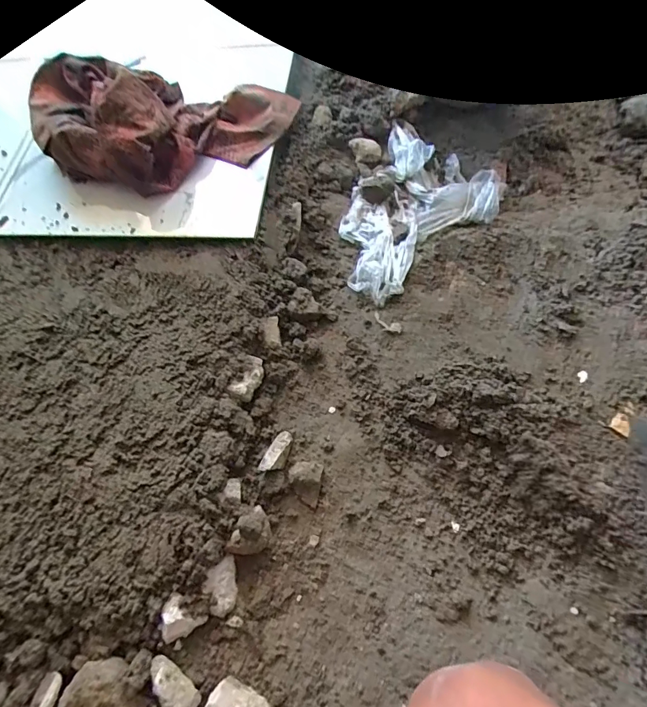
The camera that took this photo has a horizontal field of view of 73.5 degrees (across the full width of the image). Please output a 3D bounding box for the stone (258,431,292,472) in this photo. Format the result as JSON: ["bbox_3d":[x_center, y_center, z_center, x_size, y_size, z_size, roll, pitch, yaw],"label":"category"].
[{"bbox_3d":[-0.064,0.141,0.611,0.028,0.023,0.071,26,42,12],"label":"stone"}]

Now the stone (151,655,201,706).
[{"bbox_3d":[-0.174,0.383,0.502,0.068,0.035,0.035,38,75,21],"label":"stone"}]

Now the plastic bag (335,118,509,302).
[{"bbox_3d":[0.149,-0.240,0.757,0.234,0.042,0.328,30,73,19],"label":"plastic bag"}]

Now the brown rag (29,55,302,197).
[{"bbox_3d":[-0.279,-0.418,0.762,0.393,0.140,0.256,10,67,12],"label":"brown rag"}]

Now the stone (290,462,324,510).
[{"bbox_3d":[-0.026,0.177,0.597,0.044,0.025,0.056,7,67,11],"label":"stone"}]

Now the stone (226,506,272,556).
[{"bbox_3d":[-0.092,0.233,0.558,0.042,0.046,0.063,26,72,18],"label":"stone"}]

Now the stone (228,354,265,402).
[{"bbox_3d":[-0.109,0.036,0.644,0.030,0.024,0.067,24,69,12],"label":"stone"}]

